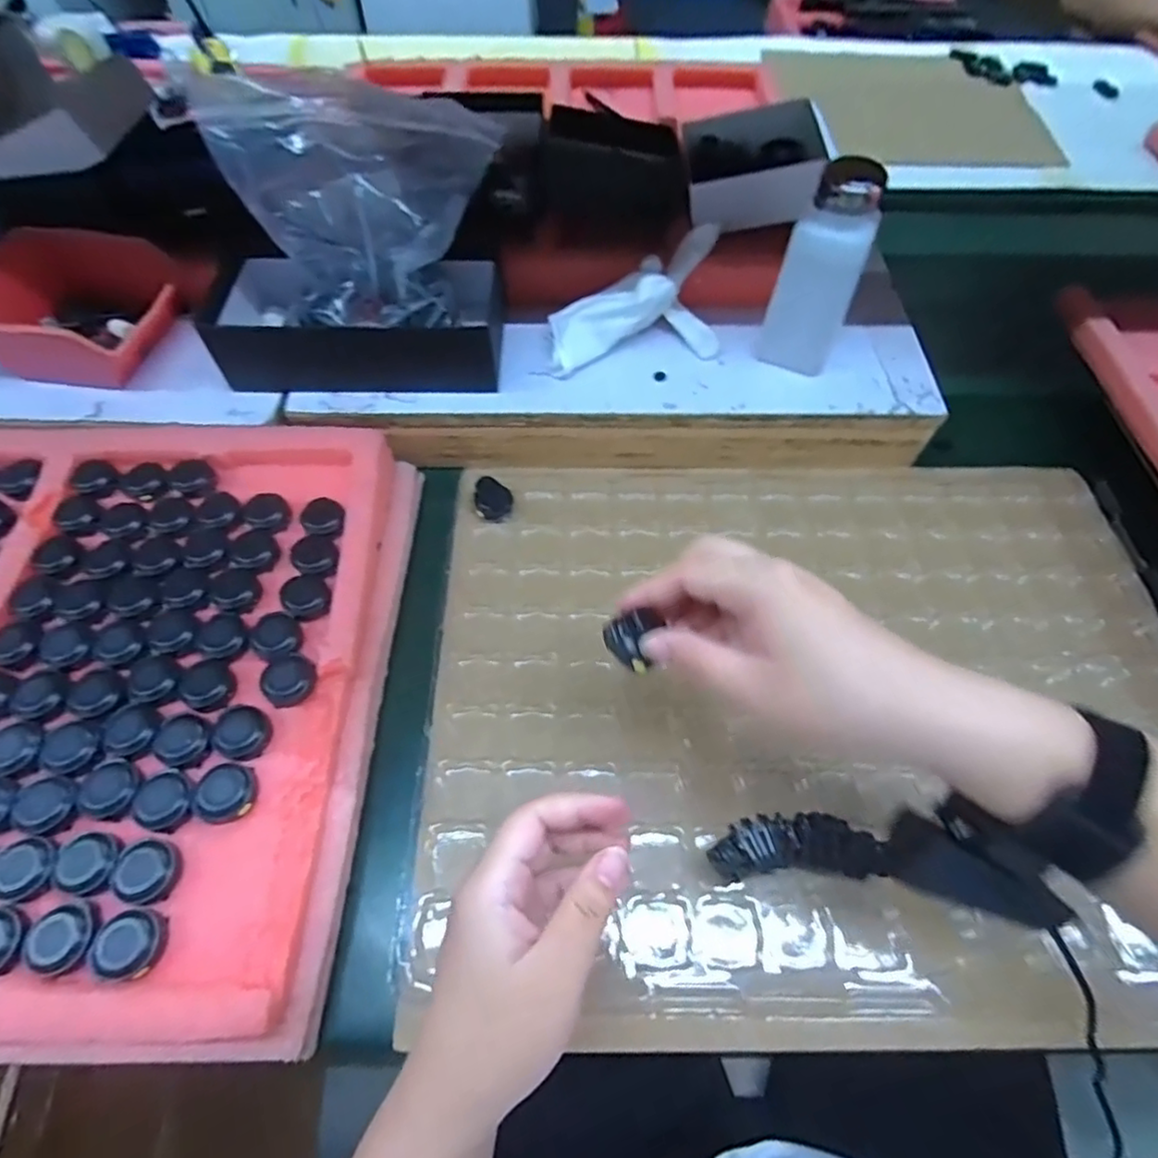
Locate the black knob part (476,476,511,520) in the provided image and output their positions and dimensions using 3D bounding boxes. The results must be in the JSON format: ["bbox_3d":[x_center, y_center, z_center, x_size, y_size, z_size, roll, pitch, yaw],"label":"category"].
[{"bbox_3d":[-0.065,-0.062,0.479,0.028,0.019,0.027,0,60,0],"label":"black knob part"}]

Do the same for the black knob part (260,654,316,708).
[{"bbox_3d":[-0.173,0.059,0.371,0.029,0.012,0.031,34,65,18],"label":"black knob part"}]

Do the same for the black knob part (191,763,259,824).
[{"bbox_3d":[-0.191,0.114,0.334,0.031,0.011,0.030,0,60,0],"label":"black knob part"}]

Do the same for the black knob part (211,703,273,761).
[{"bbox_3d":[-0.192,0.087,0.354,0.031,0.006,0.030,0,60,0],"label":"black knob part"}]

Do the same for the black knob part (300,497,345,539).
[{"bbox_3d":[-0.175,-0.042,0.431,0.030,0.010,0.026,8,60,5],"label":"black knob part"}]

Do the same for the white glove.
[{"bbox_3d":[0.046,-0.217,0.490,0.151,0.058,0.085,-12,60,-7],"label":"white glove"}]

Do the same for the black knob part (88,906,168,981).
[{"bbox_3d":[-0.215,0.173,0.297,0.029,0.011,0.029,0,60,0],"label":"black knob part"}]

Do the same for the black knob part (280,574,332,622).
[{"bbox_3d":[-0.175,0.011,0.400,0.028,0.008,0.028,0,60,0],"label":"black knob part"}]

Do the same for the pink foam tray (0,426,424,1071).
[{"bbox_3d":[-0.362,0.058,0.375,0.470,0.045,0.368,2,59,-3],"label":"pink foam tray"}]

